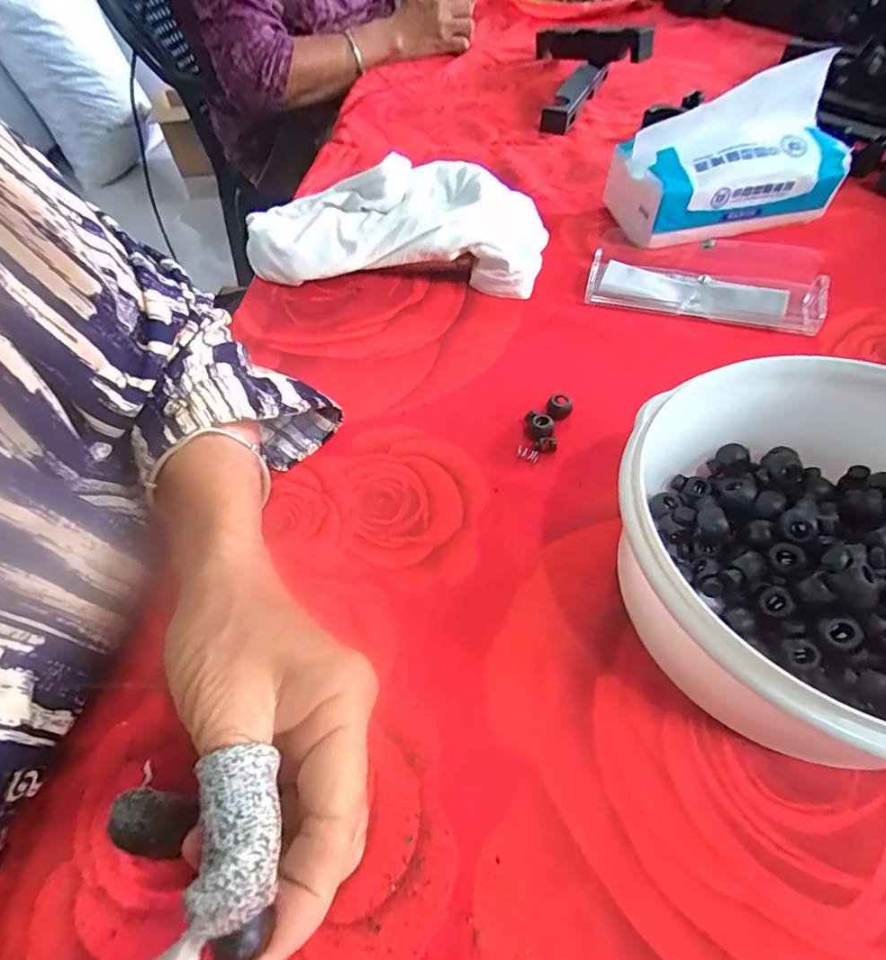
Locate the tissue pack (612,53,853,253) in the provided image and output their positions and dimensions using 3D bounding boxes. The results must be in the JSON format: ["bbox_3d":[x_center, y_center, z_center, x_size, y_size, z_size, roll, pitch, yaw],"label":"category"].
[{"bbox_3d":[0.227,-0.258,0.404,0.156,0.094,0.087,-10,53,-2],"label":"tissue pack"}]

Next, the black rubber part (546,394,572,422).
[{"bbox_3d":[0.072,-0.044,0.314,0.015,0.012,0.012,11,55,13],"label":"black rubber part"}]

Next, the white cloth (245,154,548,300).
[{"bbox_3d":[-0.038,-0.204,0.415,0.235,0.057,0.104,3,53,7],"label":"white cloth"}]

